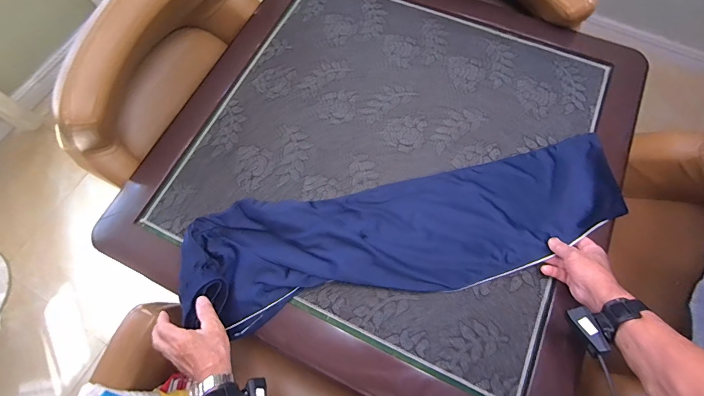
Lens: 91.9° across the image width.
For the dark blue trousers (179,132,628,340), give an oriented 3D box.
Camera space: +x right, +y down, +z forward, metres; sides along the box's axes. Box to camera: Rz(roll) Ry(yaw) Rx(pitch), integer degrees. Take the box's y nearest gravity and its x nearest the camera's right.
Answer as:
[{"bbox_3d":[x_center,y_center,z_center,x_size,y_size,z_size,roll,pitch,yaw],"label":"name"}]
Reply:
[{"bbox_3d":[0.105,0.065,0.651,0.841,0.044,0.230,-11,71,-4],"label":"dark blue trousers"}]

